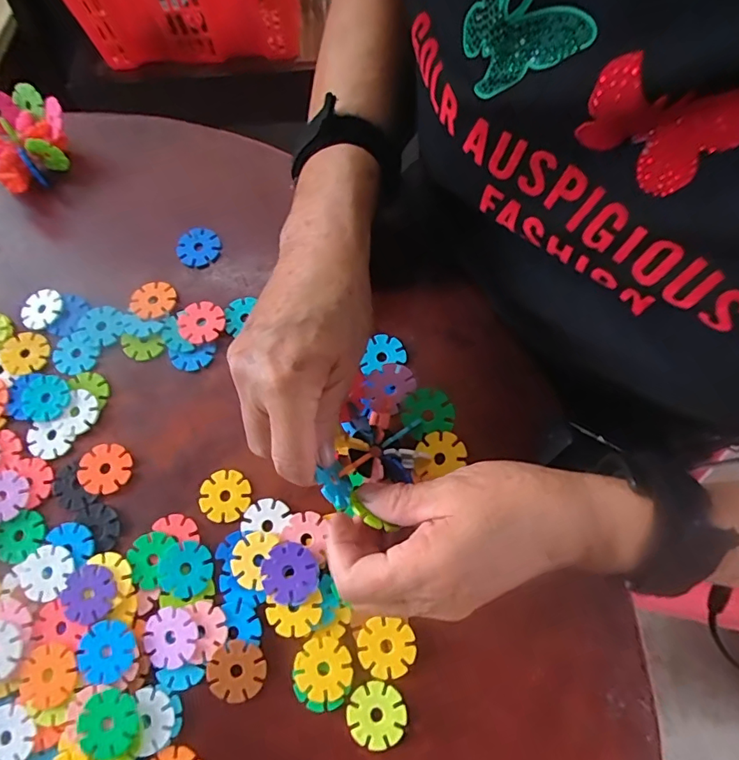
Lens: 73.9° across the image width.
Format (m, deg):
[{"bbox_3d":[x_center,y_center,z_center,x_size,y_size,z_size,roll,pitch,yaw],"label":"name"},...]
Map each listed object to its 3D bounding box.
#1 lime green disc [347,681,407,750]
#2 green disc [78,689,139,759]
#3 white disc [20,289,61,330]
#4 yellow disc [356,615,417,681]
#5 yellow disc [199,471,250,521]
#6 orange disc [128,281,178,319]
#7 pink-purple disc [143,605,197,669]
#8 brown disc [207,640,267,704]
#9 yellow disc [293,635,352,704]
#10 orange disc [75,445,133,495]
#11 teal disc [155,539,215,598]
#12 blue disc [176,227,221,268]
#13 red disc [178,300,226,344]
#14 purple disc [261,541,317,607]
[{"bbox_3d":[0.004,0.181,0.265,0.029,0.004,0.030,-1,72,2],"label":"lime green disc"},{"bbox_3d":[-0.140,0.185,0.264,0.030,0.006,0.031,-15,72,-3],"label":"green disc"},{"bbox_3d":[-0.238,-0.052,0.355,0.032,0.004,0.030,-33,74,-8],"label":"white disc"},{"bbox_3d":[0.010,0.149,0.274,0.032,0.004,0.030,-1,72,2],"label":"yellow disc"},{"bbox_3d":[-0.090,0.072,0.306,0.031,0.004,0.030,-1,72,2],"label":"yellow disc"},{"bbox_3d":[-0.153,-0.057,0.346,0.032,0.004,0.029,-35,74,-9],"label":"orange disc"},{"bbox_3d":[-0.114,0.146,0.278,0.030,0.004,0.031,-1,72,2],"label":"pink-purple disc"},{"bbox_3d":[-0.074,0.163,0.273,0.030,0.004,0.031,-1,72,2],"label":"brown disc"},{"bbox_3d":[-0.026,0.160,0.272,0.031,0.004,0.030,-1,72,2],"label":"yellow disc"},{"bbox_3d":[-0.169,0.057,0.314,0.032,0.005,0.030,-1,72,2],"label":"orange disc"},{"bbox_3d":[-0.109,0.111,0.291,0.033,0.004,0.031,-1,72,2],"label":"teal disc"},{"bbox_3d":[-0.126,-0.098,0.362,0.031,0.008,0.028,-43,75,-11],"label":"blue disc"},{"bbox_3d":[-0.117,-0.040,0.340,0.030,0.004,0.030,-1,72,2],"label":"red disc"},{"bbox_3d":[-0.046,0.111,0.283,0.032,0.004,0.032,-2,70,6],"label":"purple disc"}]

